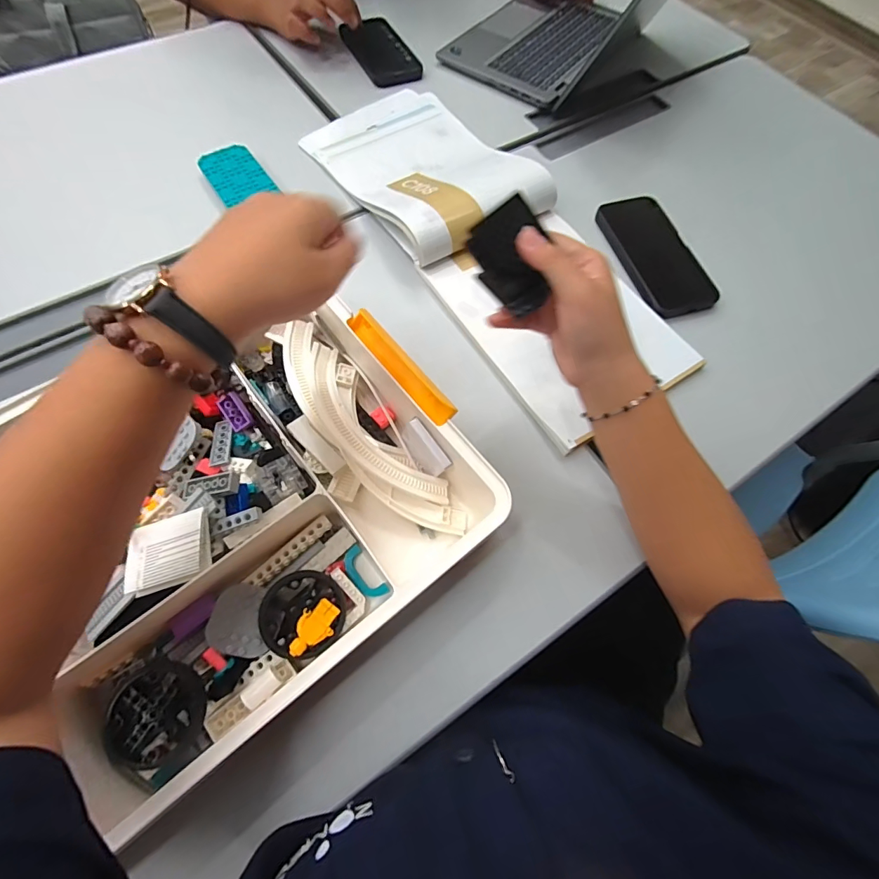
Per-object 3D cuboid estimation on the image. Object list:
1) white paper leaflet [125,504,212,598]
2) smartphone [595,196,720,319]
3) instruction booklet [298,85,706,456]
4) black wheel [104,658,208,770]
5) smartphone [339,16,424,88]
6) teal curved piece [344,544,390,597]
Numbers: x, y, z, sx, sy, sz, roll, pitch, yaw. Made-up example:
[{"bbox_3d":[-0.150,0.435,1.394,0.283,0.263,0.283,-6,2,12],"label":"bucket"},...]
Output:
[{"bbox_3d":[-0.196,0.082,0.309,0.062,0.010,0.050,-19,66,7],"label":"white paper leaflet"},{"bbox_3d":[0.253,-0.219,0.505,0.087,0.016,0.176,-14,67,-8],"label":"smartphone"},{"bbox_3d":[0.048,-0.252,0.489,0.203,0.047,0.547,-32,71,-15],"label":"instruction booklet"},{"bbox_3d":[-0.186,0.180,0.281,0.055,0.014,0.058,1,66,-2],"label":"black wheel"},{"bbox_3d":[-0.090,-0.591,0.647,0.081,0.008,0.165,-25,69,-12],"label":"smartphone"},{"bbox_3d":[-0.062,0.110,0.350,0.019,0.007,0.045,-35,71,-16],"label":"teal curved piece"}]

